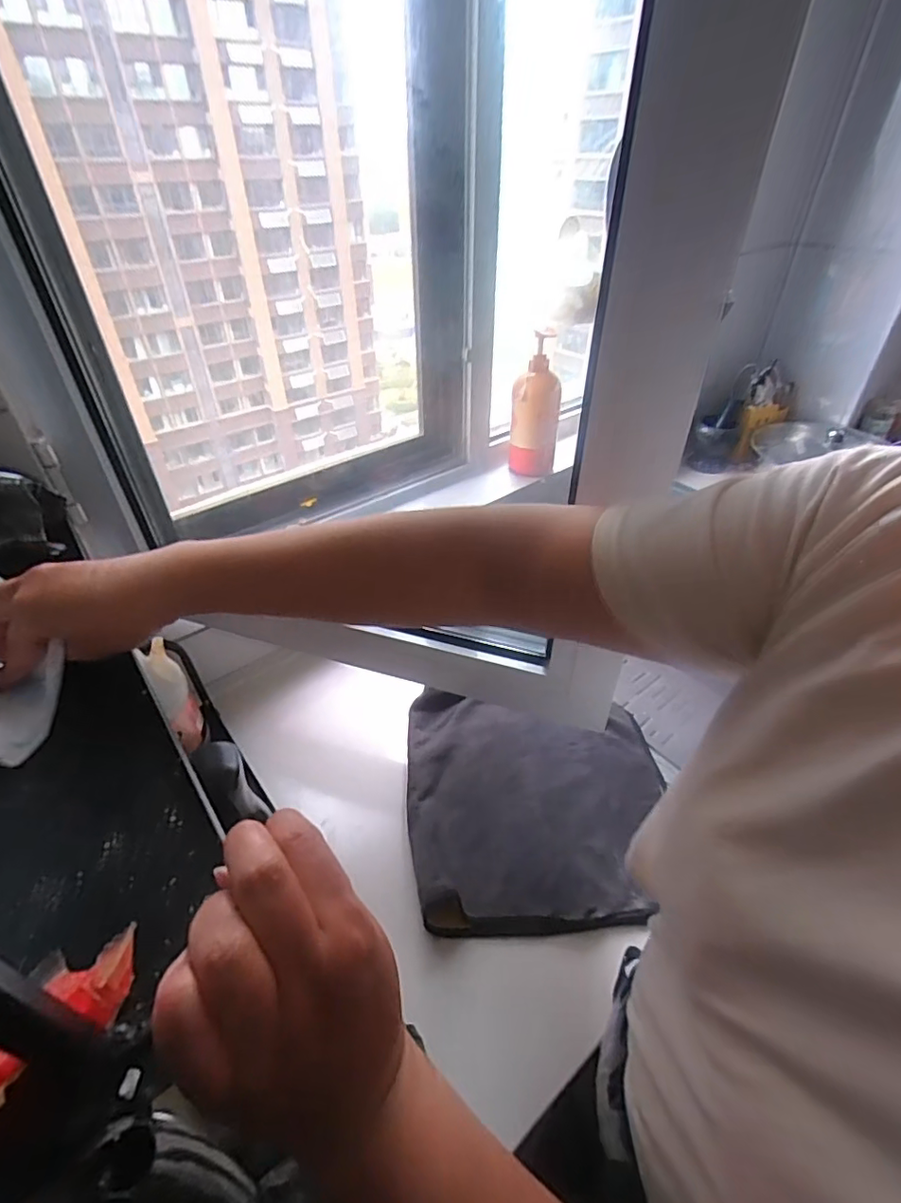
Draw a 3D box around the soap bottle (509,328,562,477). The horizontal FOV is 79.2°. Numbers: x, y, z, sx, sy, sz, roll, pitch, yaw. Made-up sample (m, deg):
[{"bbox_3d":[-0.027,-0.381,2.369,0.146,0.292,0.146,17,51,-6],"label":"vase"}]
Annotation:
[{"bbox_3d":[0.152,-0.336,0.969,0.087,0.210,0.060,4,40,6],"label":"soap bottle"}]

